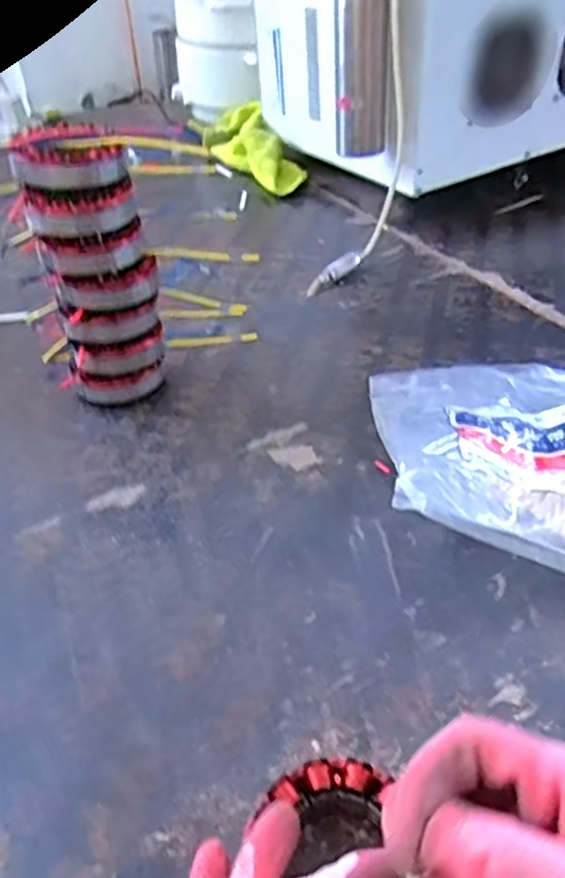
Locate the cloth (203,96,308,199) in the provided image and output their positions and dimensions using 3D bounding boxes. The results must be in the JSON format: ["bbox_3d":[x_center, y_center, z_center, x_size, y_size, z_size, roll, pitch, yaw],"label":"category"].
[{"bbox_3d":[-0.052,-0.470,1.124,0.102,0.077,0.278,-14,41,-14],"label":"cloth"}]

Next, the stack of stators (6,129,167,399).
[{"bbox_3d":[-0.155,-0.138,0.596,0.088,0.226,0.072,-13,41,-12],"label":"stack of stators"}]

